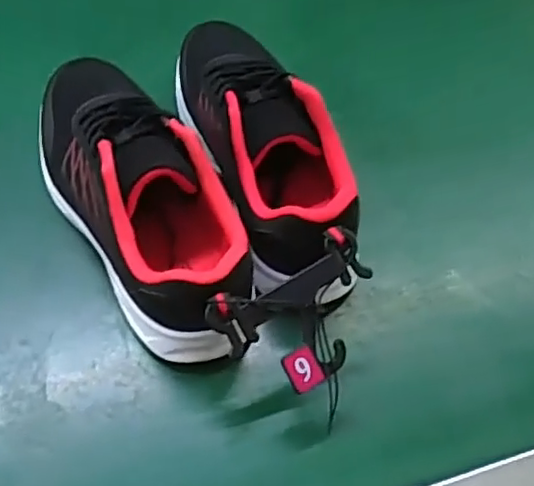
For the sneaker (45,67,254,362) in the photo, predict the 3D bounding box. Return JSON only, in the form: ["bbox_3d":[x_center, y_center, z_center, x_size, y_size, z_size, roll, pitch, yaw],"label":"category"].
[{"bbox_3d":[-0.088,-0.030,0.432,0.087,0.087,0.251,-28,62,-21],"label":"sneaker"}]

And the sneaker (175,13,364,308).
[{"bbox_3d":[-0.003,-0.070,0.468,0.077,0.089,0.265,-18,59,-16],"label":"sneaker"}]

